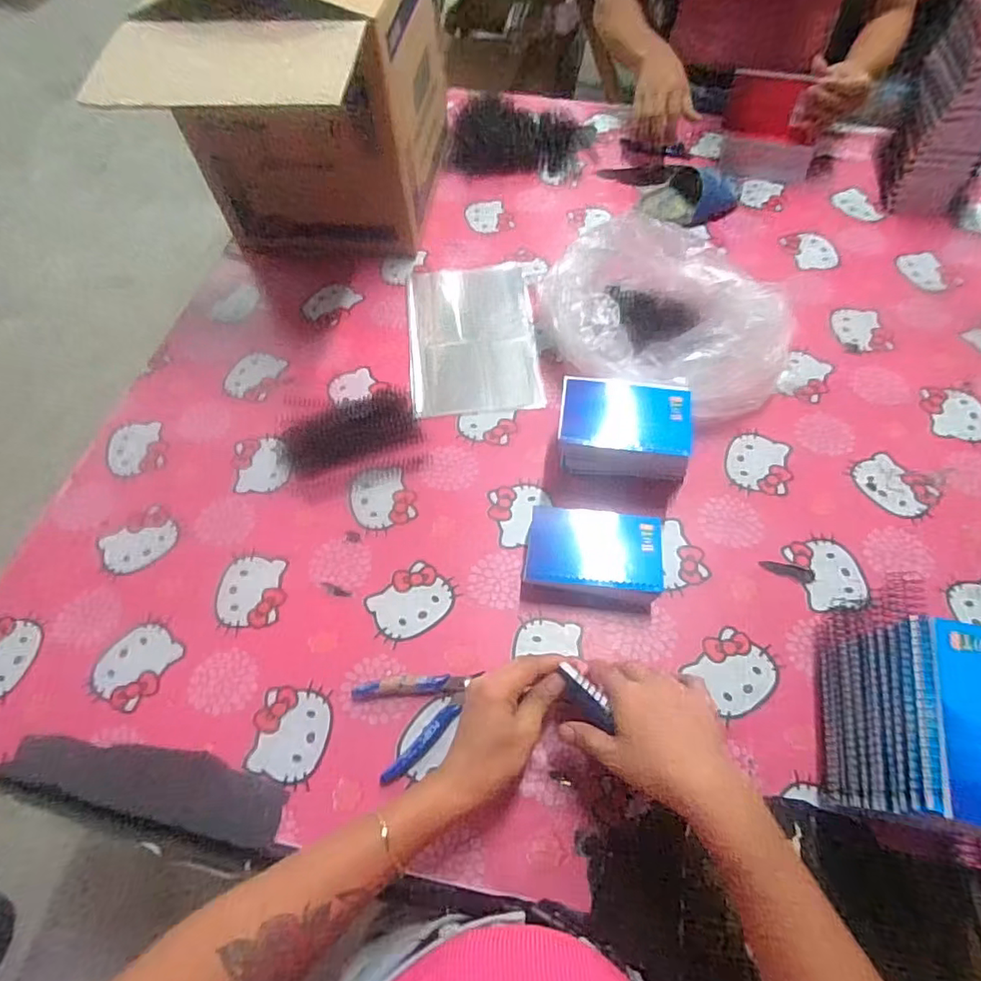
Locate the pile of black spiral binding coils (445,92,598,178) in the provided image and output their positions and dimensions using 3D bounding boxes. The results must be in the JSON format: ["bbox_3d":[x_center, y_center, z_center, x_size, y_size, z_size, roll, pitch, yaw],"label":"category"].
[{"bbox_3d":[0.055,-0.614,0.974,0.238,0.031,0.190,1,59,3],"label":"pile of black spiral binding coils"}]

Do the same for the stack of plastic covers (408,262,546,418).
[{"bbox_3d":[-0.025,-0.213,0.774,0.168,0.008,0.270,-5,59,0],"label":"stack of plastic covers"}]

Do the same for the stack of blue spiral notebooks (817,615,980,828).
[{"bbox_3d":[0.336,0.188,0.437,0.091,0.159,0.132,12,60,9],"label":"stack of blue spiral notebooks"}]

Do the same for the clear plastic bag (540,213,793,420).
[{"bbox_3d":[0.206,-0.201,0.695,0.226,0.111,0.259,-25,61,-12],"label":"clear plastic bag"}]

